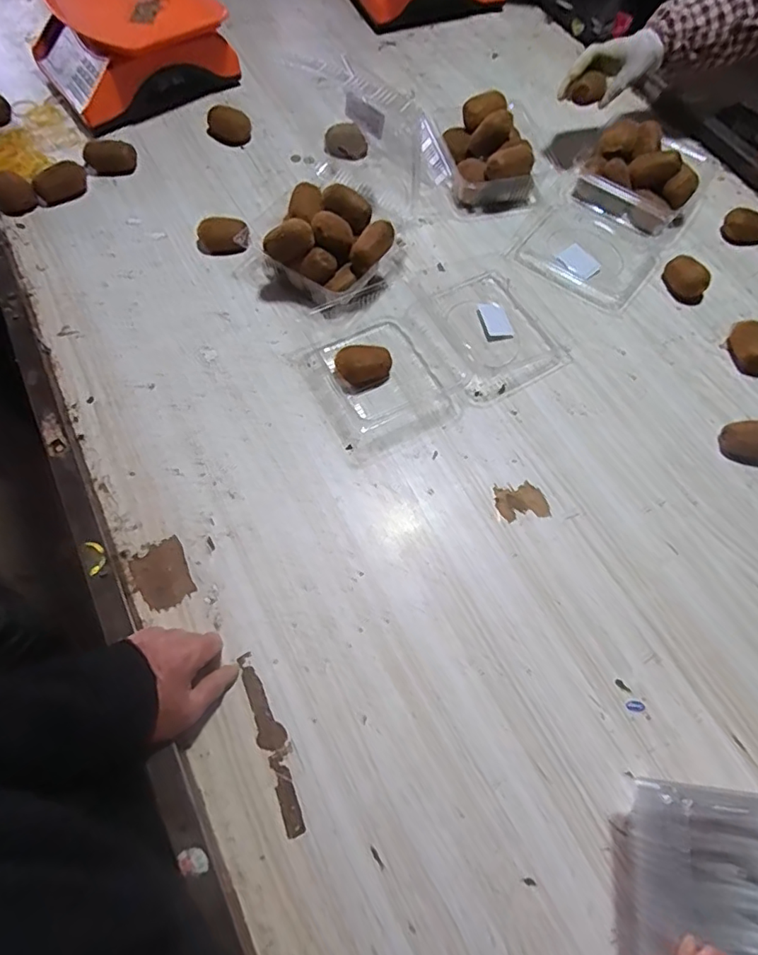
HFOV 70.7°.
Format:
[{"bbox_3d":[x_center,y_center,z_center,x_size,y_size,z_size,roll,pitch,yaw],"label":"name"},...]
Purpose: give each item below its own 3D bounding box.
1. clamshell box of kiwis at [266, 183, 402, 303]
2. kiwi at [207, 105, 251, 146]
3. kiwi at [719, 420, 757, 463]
[{"bbox_3d":[-0.062,-0.327,0.762,0.155,0.102,0.152,26,66,11],"label":"clamshell box of kiwis"},{"bbox_3d":[-0.267,-0.615,0.933,0.087,0.044,0.048,36,69,14],"label":"kiwi"},{"bbox_3d":[0.487,-0.049,0.697,0.067,0.040,0.054,-1,64,-2],"label":"kiwi"}]

